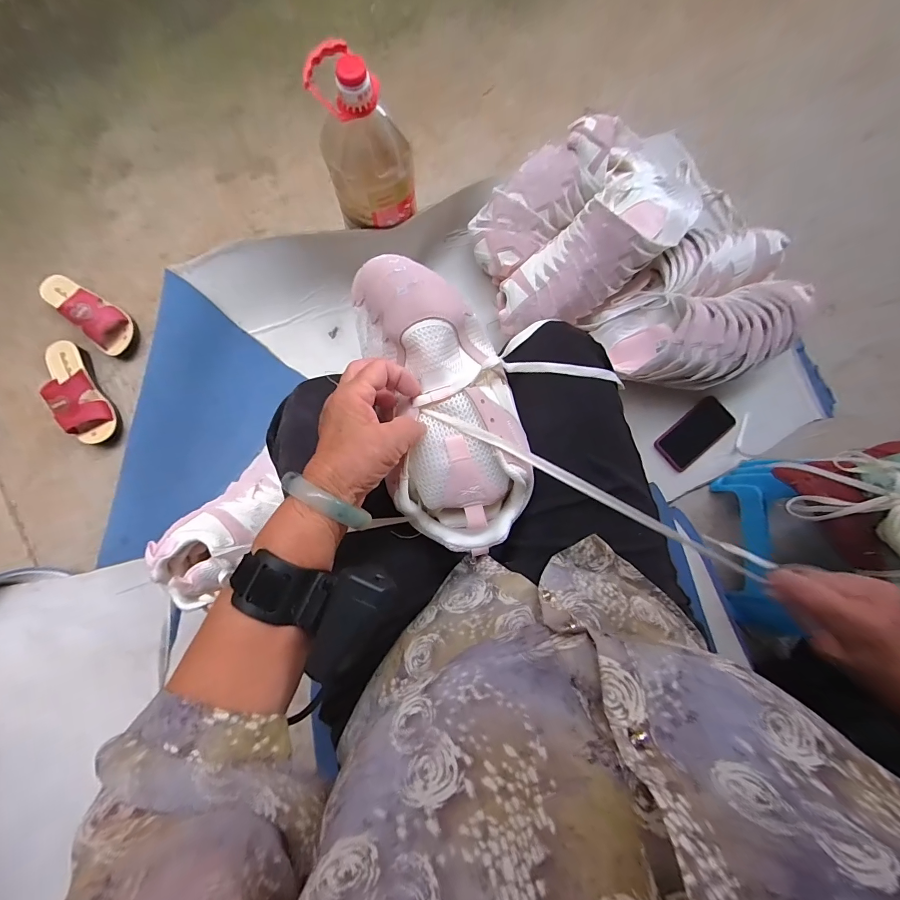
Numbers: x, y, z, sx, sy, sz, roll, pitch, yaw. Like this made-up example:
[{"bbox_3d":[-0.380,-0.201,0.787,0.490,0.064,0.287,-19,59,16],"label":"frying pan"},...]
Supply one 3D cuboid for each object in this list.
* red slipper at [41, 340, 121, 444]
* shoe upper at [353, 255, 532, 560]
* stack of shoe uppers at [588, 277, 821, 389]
[{"bbox_3d":[-0.736,-0.113,0.766,0.082,0.070,0.215,-33,85,-6],"label":"red slipper"},{"bbox_3d":[-0.006,-0.044,0.335,0.117,0.068,0.263,-18,88,-5],"label":"shoe upper"},{"bbox_3d":[0.488,-0.211,0.755,0.370,0.143,0.175,-11,85,-4],"label":"stack of shoe uppers"}]

